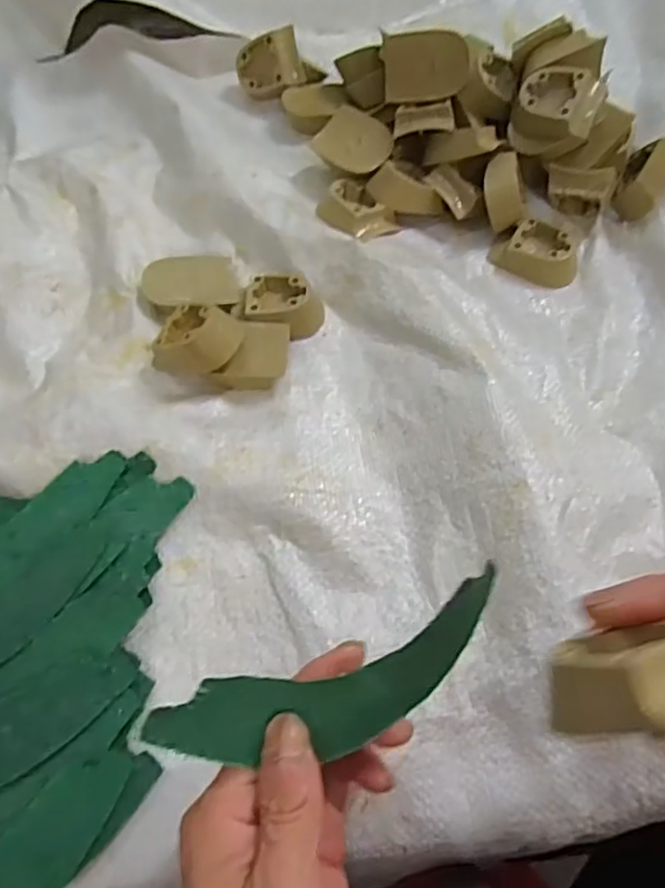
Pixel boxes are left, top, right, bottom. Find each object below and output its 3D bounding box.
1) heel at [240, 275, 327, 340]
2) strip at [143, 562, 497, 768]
[{"bbox_3d":[-0.030,-0.088,0.392,0.047,0.020,0.040,6,62,3],"label":"heel"},{"bbox_3d":[0.006,0.085,0.218,0.128,0.006,0.045,-16,107,-22],"label":"strip"}]

